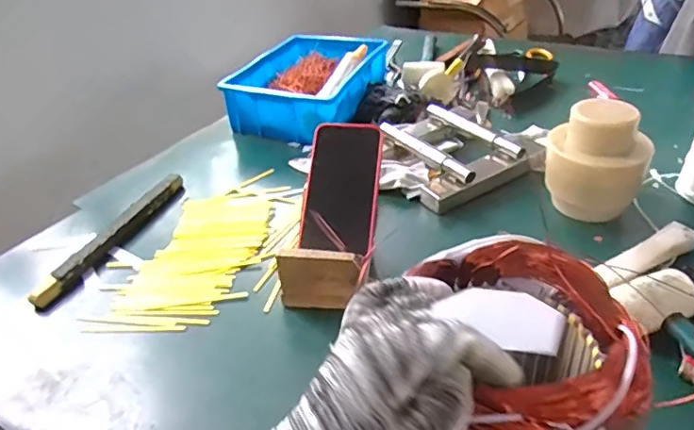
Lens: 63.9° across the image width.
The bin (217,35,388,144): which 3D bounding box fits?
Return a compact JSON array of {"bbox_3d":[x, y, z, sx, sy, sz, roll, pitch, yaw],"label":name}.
[{"bbox_3d":[-0.064,-0.228,0.981,0.205,0.088,0.287,11,37,22],"label":"bin"}]

